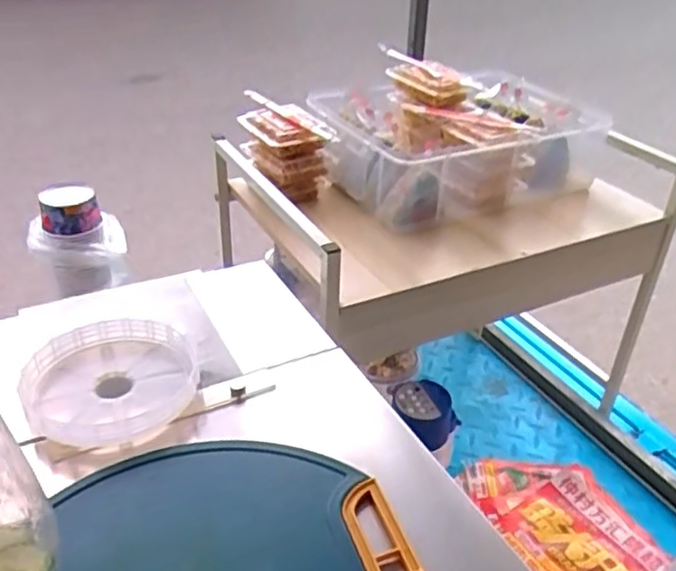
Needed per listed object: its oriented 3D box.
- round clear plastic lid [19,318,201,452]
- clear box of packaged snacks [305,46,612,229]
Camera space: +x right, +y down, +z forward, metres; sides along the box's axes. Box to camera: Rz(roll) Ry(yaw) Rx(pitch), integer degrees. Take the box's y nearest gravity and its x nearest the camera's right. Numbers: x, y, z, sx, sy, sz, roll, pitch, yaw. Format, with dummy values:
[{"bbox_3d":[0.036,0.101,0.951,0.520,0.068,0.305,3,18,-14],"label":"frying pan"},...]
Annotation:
[{"bbox_3d":[-0.171,0.070,0.498,0.122,0.023,0.120,2,34,-1],"label":"round clear plastic lid"},{"bbox_3d":[0.155,-0.214,0.925,0.352,0.124,0.263,-15,38,-24],"label":"clear box of packaged snacks"}]

